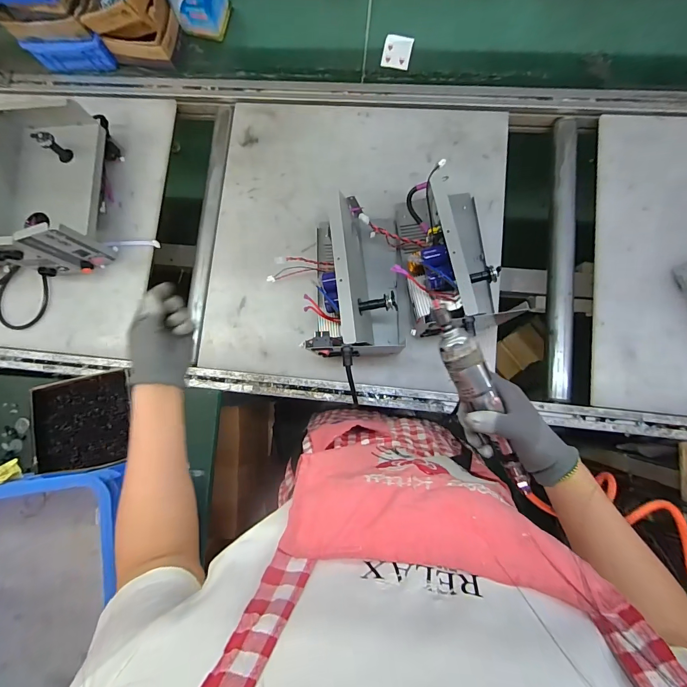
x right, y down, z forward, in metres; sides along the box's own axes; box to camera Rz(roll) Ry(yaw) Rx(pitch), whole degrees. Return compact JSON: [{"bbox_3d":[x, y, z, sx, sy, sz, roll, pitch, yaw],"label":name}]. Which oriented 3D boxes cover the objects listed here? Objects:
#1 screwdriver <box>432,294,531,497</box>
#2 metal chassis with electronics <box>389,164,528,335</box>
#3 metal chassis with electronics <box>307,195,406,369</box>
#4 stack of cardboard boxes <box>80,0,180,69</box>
[{"bbox_3d":[0.159,0.069,0.416,0.038,0.034,0.247,-27,98,0],"label":"screwdriver"},{"bbox_3d":[0.193,-0.158,0.660,0.163,0.192,0.281,-5,83,3],"label":"metal chassis with electronics"},{"bbox_3d":[0.028,-0.116,0.665,0.158,0.186,0.289,-4,83,3],"label":"metal chassis with electronics"},{"bbox_3d":[-0.437,-0.724,0.790,0.148,0.136,0.197,7,84,4],"label":"stack of cardboard boxes"}]

